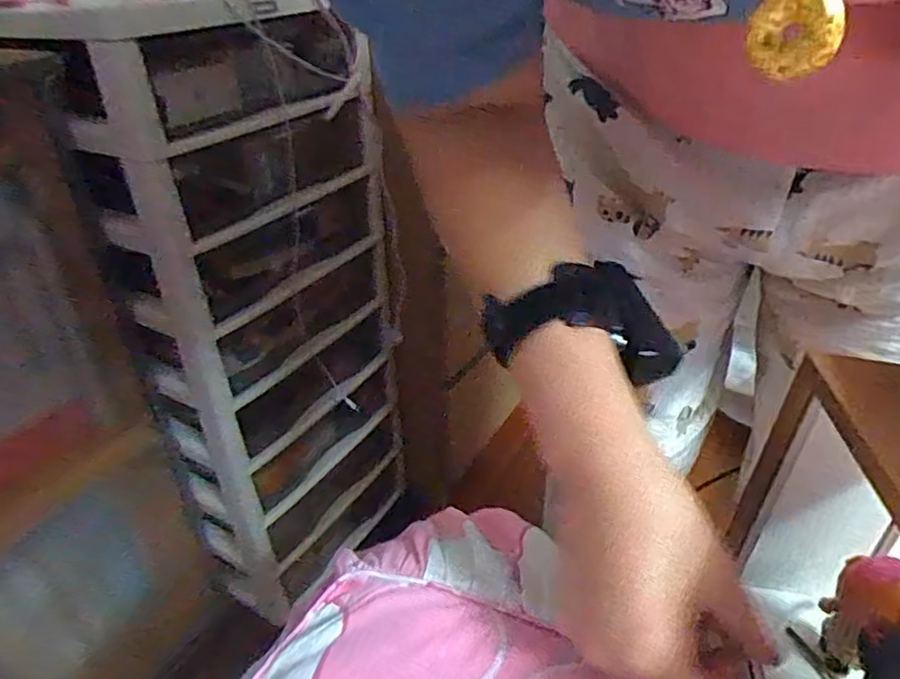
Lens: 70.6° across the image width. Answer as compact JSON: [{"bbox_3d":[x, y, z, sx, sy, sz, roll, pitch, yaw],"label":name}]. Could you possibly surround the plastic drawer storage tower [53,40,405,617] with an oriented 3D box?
[{"bbox_3d":[-0.216,0.009,0.816,0.160,0.738,0.353,14,36,22],"label":"plastic drawer storage tower"}]

